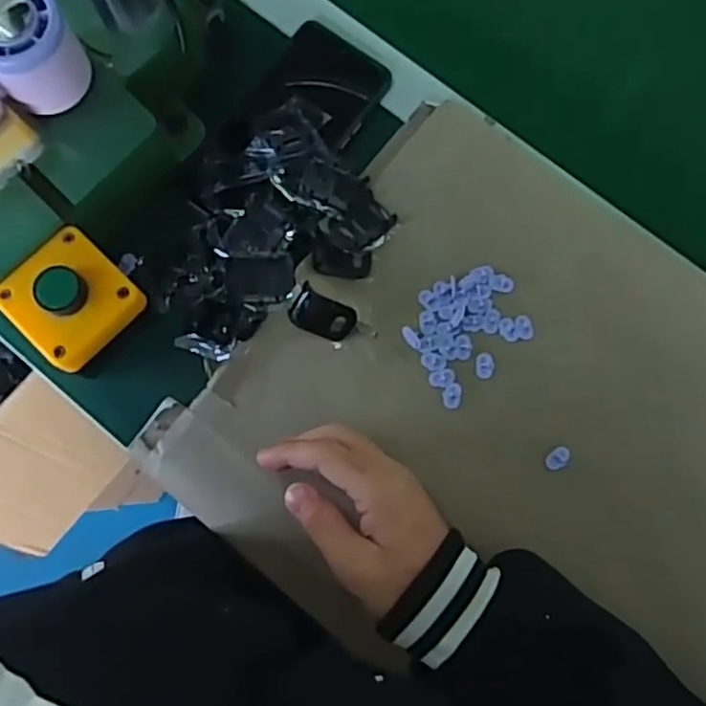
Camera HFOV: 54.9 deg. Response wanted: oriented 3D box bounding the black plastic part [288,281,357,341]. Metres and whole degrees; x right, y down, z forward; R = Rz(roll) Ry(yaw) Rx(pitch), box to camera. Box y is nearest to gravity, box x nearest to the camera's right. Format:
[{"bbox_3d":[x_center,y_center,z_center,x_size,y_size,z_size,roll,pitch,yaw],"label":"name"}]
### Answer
[{"bbox_3d":[-0.020,-0.025,0.440,0.043,0.009,0.029,22,116,-9],"label":"black plastic part"}]

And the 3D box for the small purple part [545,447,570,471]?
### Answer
[{"bbox_3d":[0.131,0.067,0.434,0.016,0.009,0.011,-44,82,-7],"label":"small purple part"}]

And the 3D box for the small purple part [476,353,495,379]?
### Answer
[{"bbox_3d":[0.086,0.008,0.443,0.012,0.004,0.017,4,80,2],"label":"small purple part"}]

